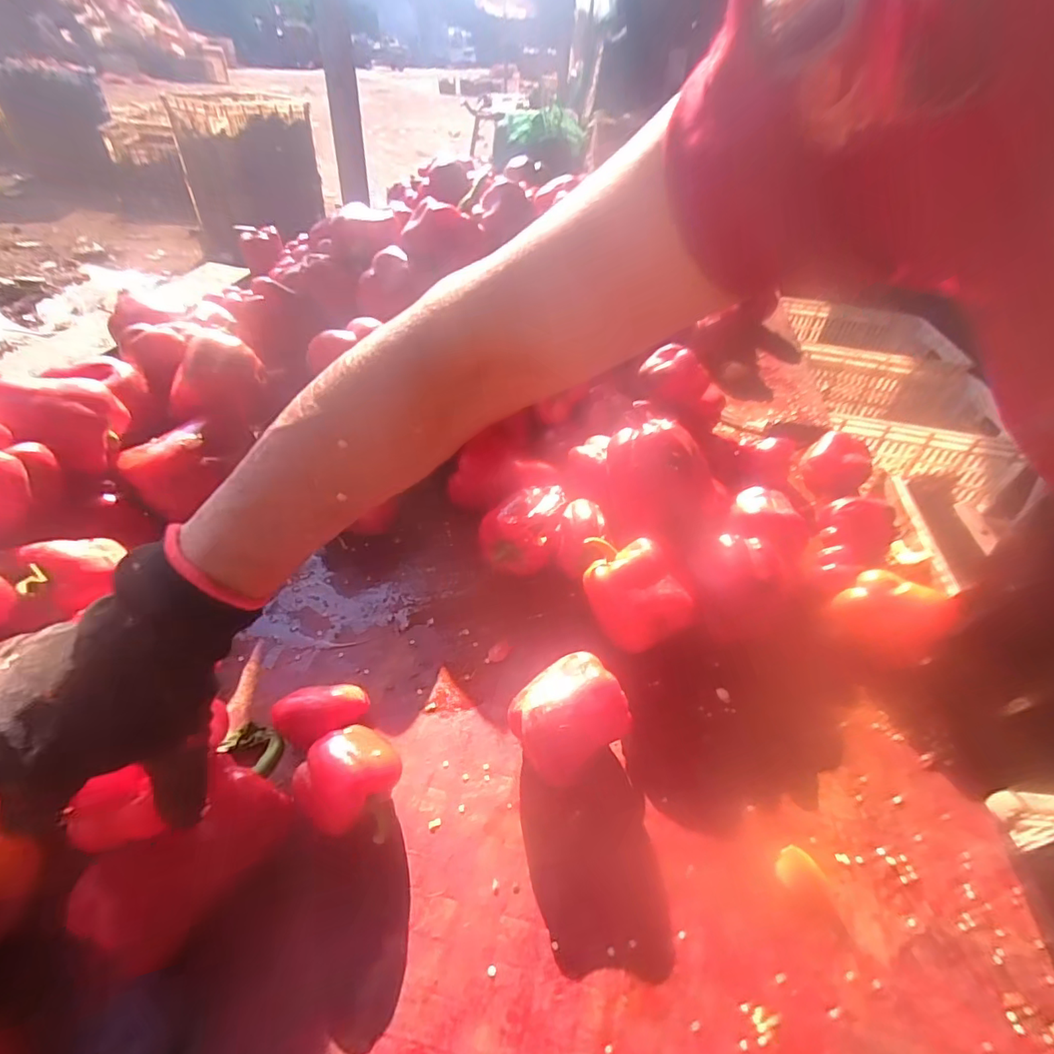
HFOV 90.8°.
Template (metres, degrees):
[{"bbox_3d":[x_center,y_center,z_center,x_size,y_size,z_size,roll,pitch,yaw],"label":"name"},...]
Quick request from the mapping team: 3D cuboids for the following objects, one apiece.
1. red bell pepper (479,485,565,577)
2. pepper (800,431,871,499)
[{"bbox_3d":[-0.005,0.006,0.550,0.080,0.072,0.078,7,43,0],"label":"red bell pepper"},{"bbox_3d":[0.425,-0.084,0.717,0.078,0.071,0.072,32,48,26],"label":"pepper"}]

